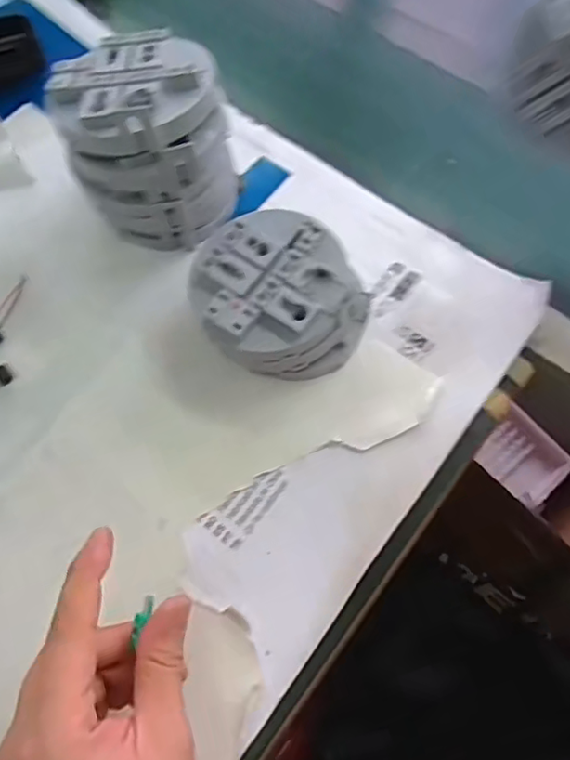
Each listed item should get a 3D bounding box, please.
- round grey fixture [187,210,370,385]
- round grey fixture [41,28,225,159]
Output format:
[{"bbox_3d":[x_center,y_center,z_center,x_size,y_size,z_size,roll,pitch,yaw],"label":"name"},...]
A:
[{"bbox_3d":[-0.004,-0.055,0.395,0.108,0.061,0.103,1,67,-2],"label":"round grey fixture"},{"bbox_3d":[-0.094,-0.179,0.358,0.091,0.029,0.095,0,68,-1],"label":"round grey fixture"}]

